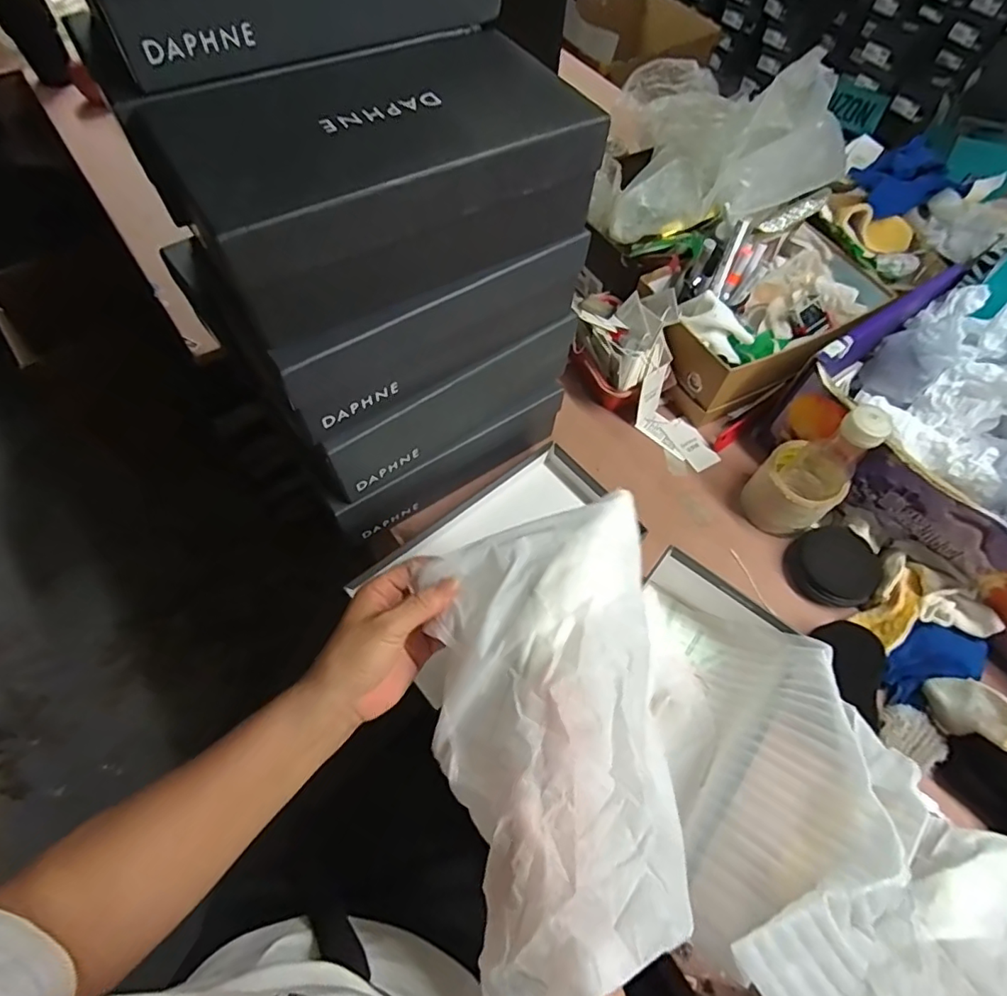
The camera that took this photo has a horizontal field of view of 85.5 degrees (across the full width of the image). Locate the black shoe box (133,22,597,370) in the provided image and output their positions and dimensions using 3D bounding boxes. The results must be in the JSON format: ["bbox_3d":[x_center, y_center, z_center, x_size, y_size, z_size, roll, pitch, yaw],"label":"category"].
[{"bbox_3d":[-0.088,-0.262,0.431,0.311,0.102,0.182,-32,68,-18],"label":"black shoe box"}]

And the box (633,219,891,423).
[{"bbox_3d":[0.359,-0.255,0.759,0.321,0.143,0.215,-23,65,-14],"label":"box"}]

